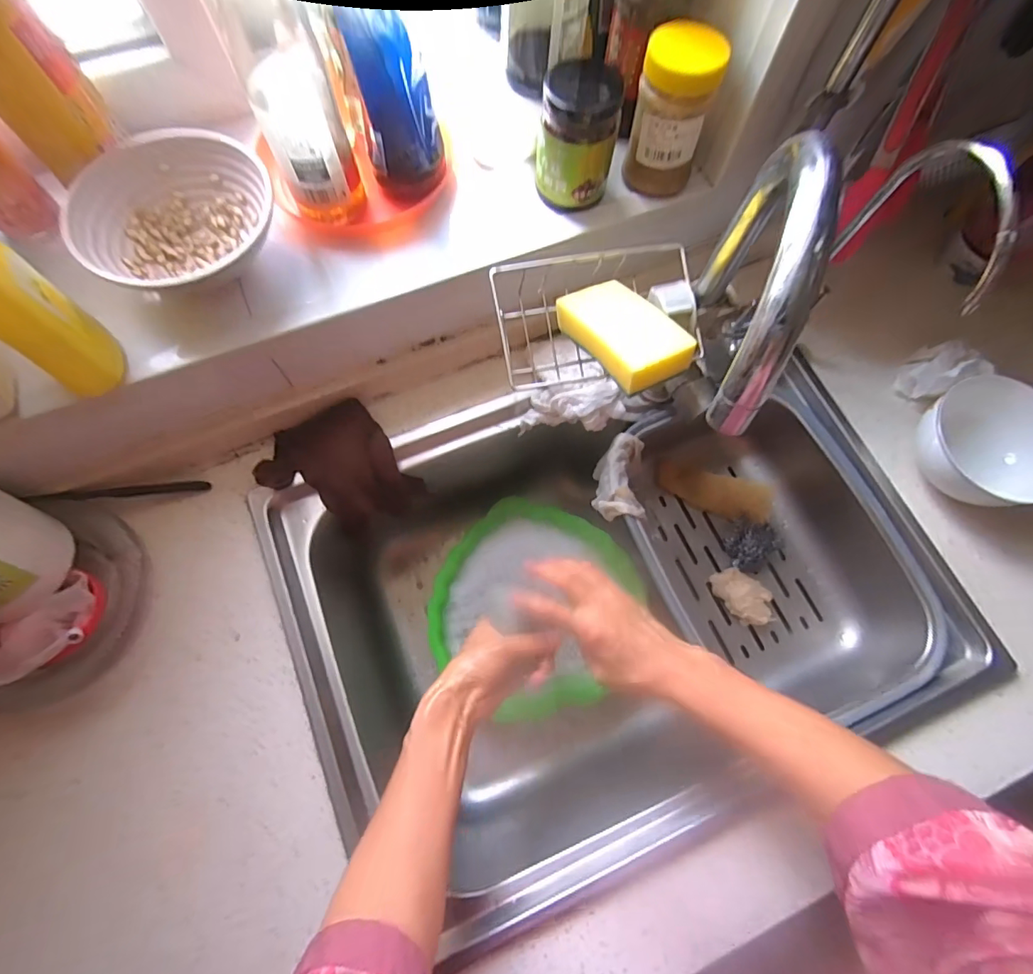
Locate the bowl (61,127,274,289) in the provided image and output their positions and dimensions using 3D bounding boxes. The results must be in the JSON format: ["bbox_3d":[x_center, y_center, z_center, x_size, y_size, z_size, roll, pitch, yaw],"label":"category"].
[{"bbox_3d":[-0.278,-0.230,0.428,0.148,0.054,0.135,-7,72,-4],"label":"bowl"}]

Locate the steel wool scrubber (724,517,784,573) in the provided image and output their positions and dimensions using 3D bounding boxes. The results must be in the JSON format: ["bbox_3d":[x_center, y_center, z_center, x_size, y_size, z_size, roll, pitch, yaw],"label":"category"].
[{"bbox_3d":[0.281,0.070,0.600,0.054,0.029,0.061,27,73,8],"label":"steel wool scrubber"}]

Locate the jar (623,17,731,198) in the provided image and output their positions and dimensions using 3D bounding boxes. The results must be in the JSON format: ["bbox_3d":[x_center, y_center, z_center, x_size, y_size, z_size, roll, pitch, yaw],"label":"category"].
[{"bbox_3d":[0.136,-0.330,0.447,0.063,0.111,0.058,0,71,-1],"label":"jar"}]

